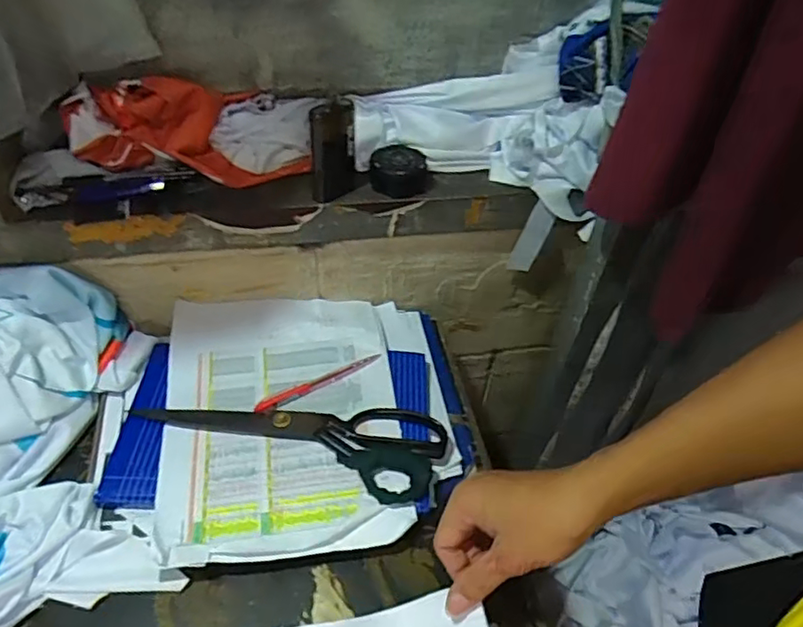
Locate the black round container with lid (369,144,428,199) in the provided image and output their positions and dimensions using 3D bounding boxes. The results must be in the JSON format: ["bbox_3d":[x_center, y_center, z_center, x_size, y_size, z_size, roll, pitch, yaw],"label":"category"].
[{"bbox_3d":[-0.003,-0.143,0.594,0.057,0.037,0.057,2,44,-3],"label":"black round container with lid"}]

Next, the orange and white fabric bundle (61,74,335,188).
[{"bbox_3d":[-0.193,-0.179,0.560,0.228,0.085,0.058,-5,45,-10],"label":"orange and white fabric bundle"}]

